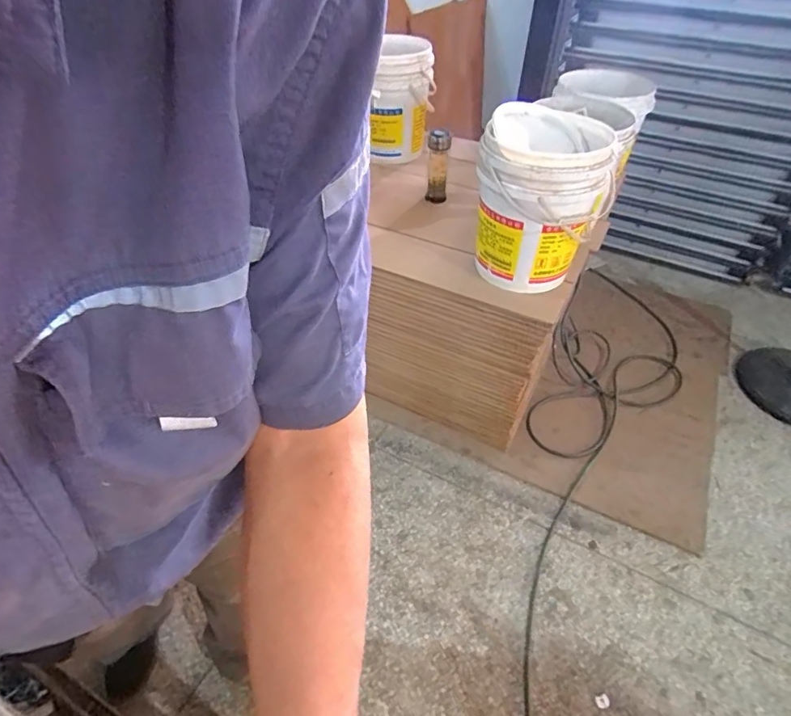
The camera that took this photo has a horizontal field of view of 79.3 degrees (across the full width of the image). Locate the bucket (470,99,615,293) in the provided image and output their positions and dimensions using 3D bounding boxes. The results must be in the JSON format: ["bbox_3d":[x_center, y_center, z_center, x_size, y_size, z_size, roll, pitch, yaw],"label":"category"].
[{"bbox_3d":[0.333,-0.360,1.131,0.278,0.354,0.313,20,48,18],"label":"bucket"}]

